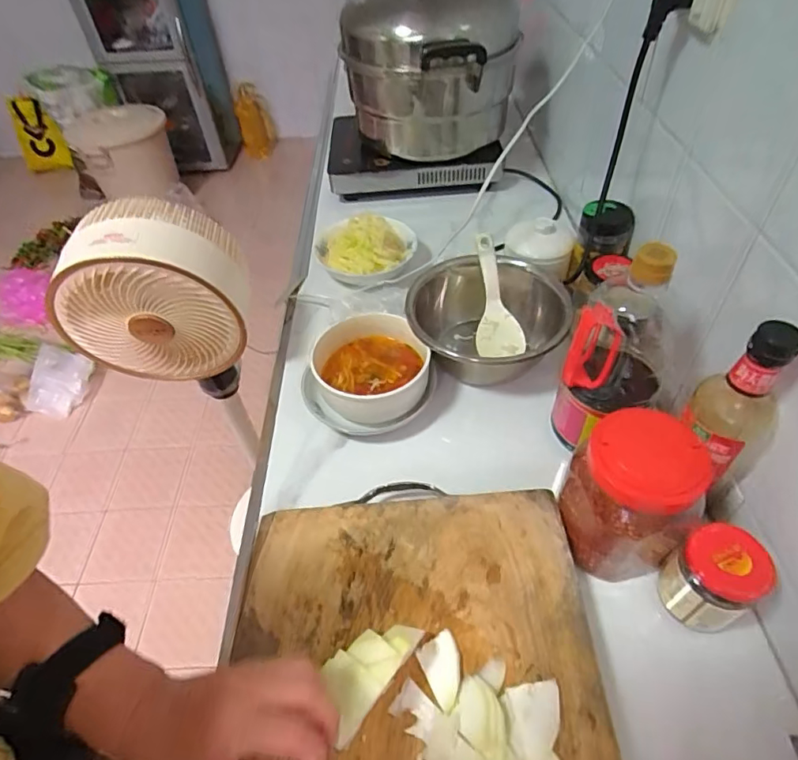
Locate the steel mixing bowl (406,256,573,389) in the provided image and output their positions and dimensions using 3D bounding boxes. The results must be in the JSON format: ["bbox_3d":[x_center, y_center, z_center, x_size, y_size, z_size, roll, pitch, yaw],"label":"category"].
[{"bbox_3d":[0.119,-0.081,0.697,0.190,0.100,0.221,-9,48,-4],"label":"steel mixing bowl"}]

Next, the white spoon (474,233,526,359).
[{"bbox_3d":[0.135,-0.119,0.714,0.064,0.028,0.176,-6,84,-1],"label":"white spoon"}]

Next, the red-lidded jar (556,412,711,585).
[{"bbox_3d":[0.210,0.112,0.475,0.094,0.152,0.091,-2,48,3],"label":"red-lidded jar"}]

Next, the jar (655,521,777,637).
[{"bbox_3d":[0.280,0.181,0.453,0.060,0.099,0.061,-2,48,3],"label":"jar"}]

